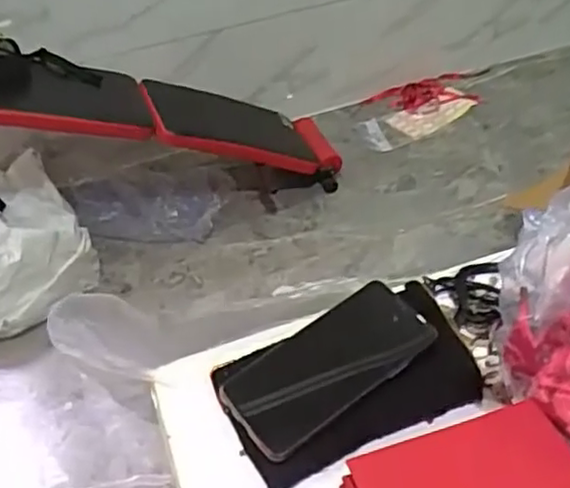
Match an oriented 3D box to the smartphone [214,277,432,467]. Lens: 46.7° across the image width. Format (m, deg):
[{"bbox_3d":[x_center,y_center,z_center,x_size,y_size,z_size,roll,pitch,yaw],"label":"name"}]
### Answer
[{"bbox_3d":[0.032,0.093,0.521,0.161,0.011,0.080,-34,54,-16],"label":"smartphone"}]

